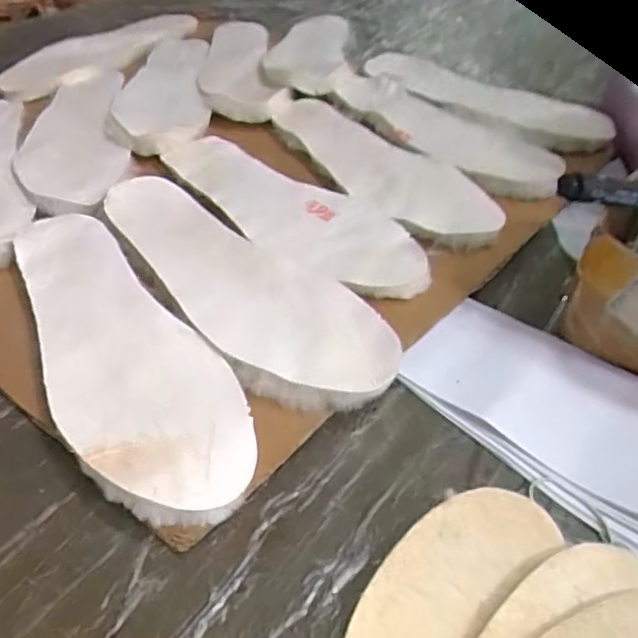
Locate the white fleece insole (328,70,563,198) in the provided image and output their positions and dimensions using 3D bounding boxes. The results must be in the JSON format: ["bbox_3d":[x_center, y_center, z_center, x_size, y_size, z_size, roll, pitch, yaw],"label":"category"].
[{"bbox_3d":[0.113,-0.187,0.587,0.086,0.017,0.266,-25,48,-25],"label":"white fleece insole"}]

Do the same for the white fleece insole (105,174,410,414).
[{"bbox_3d":[-0.060,-0.035,0.421,0.098,0.013,0.276,-29,50,-28],"label":"white fleece insole"}]

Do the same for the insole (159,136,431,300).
[{"bbox_3d":[-0.030,-0.089,0.489,0.272,0.014,0.093,28,50,27],"label":"insole"}]

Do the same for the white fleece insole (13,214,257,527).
[{"bbox_3d":[-0.130,0.015,0.377,0.090,0.014,0.272,-29,50,-25],"label":"white fleece insole"}]

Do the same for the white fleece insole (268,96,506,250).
[{"bbox_3d":[0.045,-0.140,0.537,0.089,0.008,0.271,-29,50,-27],"label":"white fleece insole"}]

